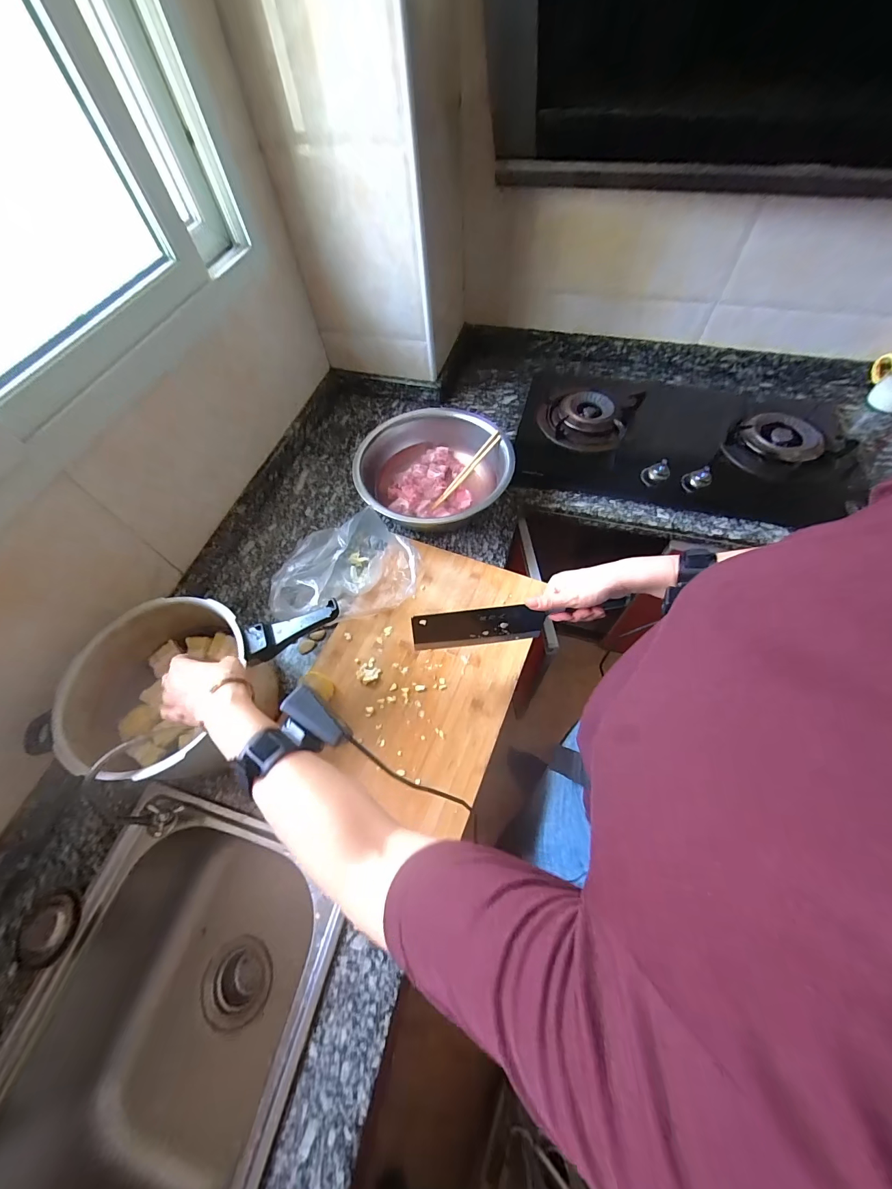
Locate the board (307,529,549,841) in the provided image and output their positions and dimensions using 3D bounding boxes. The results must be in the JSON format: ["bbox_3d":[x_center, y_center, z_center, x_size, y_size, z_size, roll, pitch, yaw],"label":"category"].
[{"bbox_3d":[-0.036,0.101,0.649,0.311,0.030,0.429,21,64,15],"label":"board"}]

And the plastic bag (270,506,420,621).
[{"bbox_3d":[-0.180,-0.053,0.687,0.239,0.105,0.188,-21,61,-8],"label":"plastic bag"}]

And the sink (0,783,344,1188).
[{"bbox_3d":[-0.351,0.577,0.558,0.369,0.243,0.471,13,62,11],"label":"sink"}]

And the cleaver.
[{"bbox_3d":[0.100,0.041,0.565,0.292,0.080,0.018,-6,60,-2],"label":"cleaver"}]

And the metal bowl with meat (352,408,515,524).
[{"bbox_3d":[-0.017,-0.239,0.807,0.287,0.106,0.285,-1,60,3],"label":"metal bowl with meat"}]

